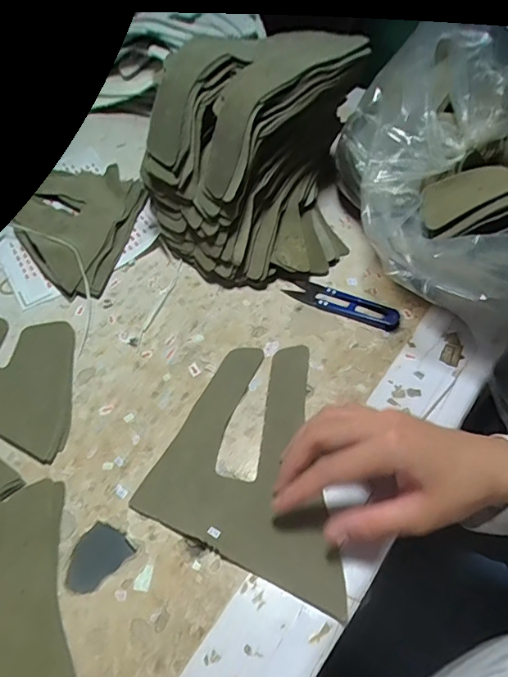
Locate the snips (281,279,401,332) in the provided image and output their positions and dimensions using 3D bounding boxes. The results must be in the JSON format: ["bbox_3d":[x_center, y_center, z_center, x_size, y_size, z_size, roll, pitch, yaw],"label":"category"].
[{"bbox_3d":[0.075,-0.031,0.418,0.098,0.008,0.024,22,58,18],"label":"snips"}]

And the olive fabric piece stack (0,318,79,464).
[{"bbox_3d":[-0.193,0.024,0.395,0.150,0.010,0.102,21,58,18],"label":"olive fabric piece stack"}]

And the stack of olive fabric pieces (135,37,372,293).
[{"bbox_3d":[0.001,-0.149,0.425,0.186,0.149,0.143,-4,54,0],"label":"stack of olive fabric pieces"}]

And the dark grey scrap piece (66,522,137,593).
[{"bbox_3d":[-0.101,0.138,0.310,0.041,0.004,0.032,-40,61,-23],"label":"dark grey scrap piece"}]

